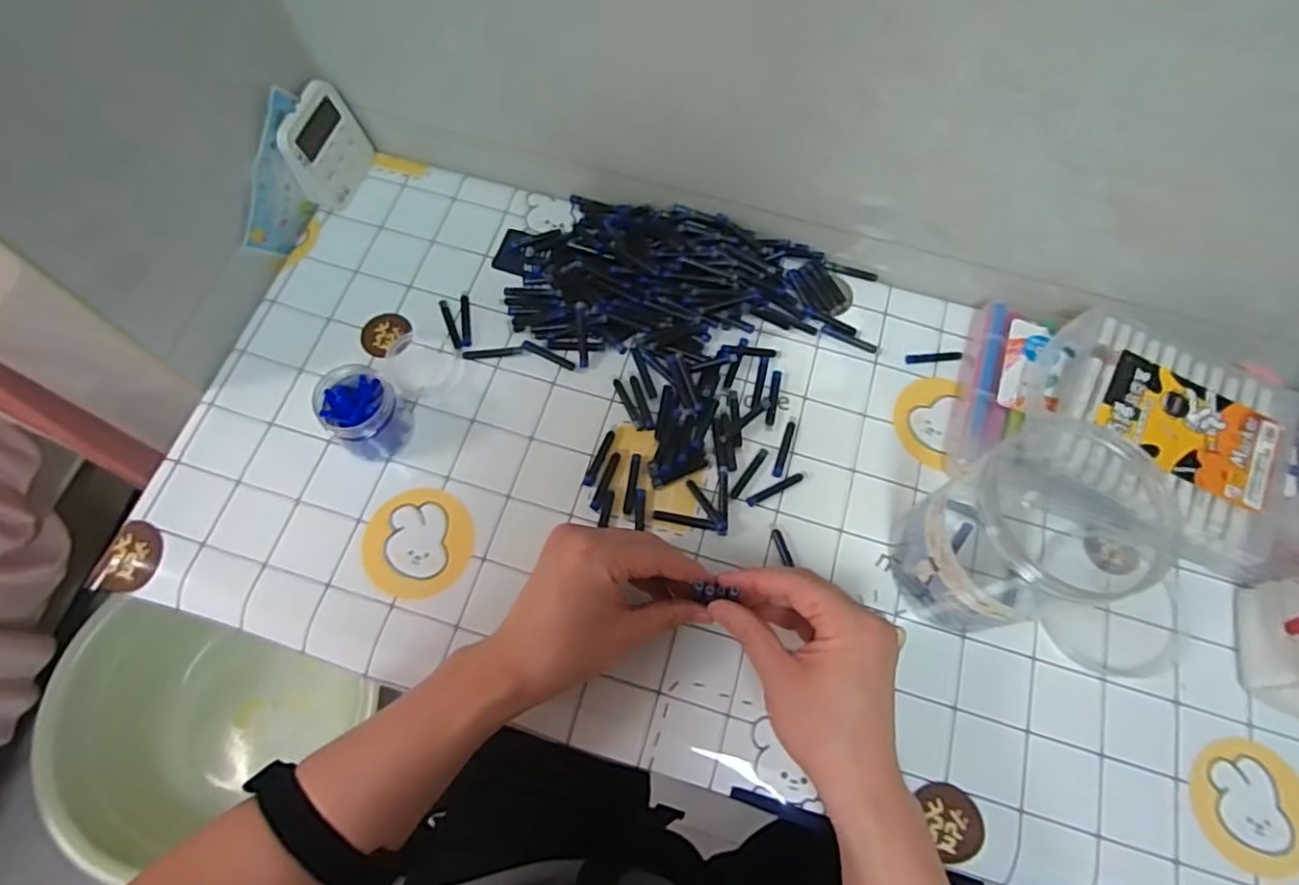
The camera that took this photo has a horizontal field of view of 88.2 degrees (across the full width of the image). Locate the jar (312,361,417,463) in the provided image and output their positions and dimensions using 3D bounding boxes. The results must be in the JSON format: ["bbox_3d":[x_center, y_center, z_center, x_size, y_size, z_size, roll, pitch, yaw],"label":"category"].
[{"bbox_3d":[-0.202,-0.021,0.478,0.051,0.052,0.055,1,69,-3],"label":"jar"}]

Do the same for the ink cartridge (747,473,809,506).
[{"bbox_3d":[0.096,0.034,0.499,0.051,0.005,0.008,-23,72,-12],"label":"ink cartridge"}]

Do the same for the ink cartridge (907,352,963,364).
[{"bbox_3d":[0.231,-0.069,0.545,0.045,0.007,0.008,-2,69,-4],"label":"ink cartridge"}]

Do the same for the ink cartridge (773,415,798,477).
[{"bbox_3d":[0.104,0.002,0.512,0.008,0.004,0.053,20,69,5],"label":"ink cartridge"}]

